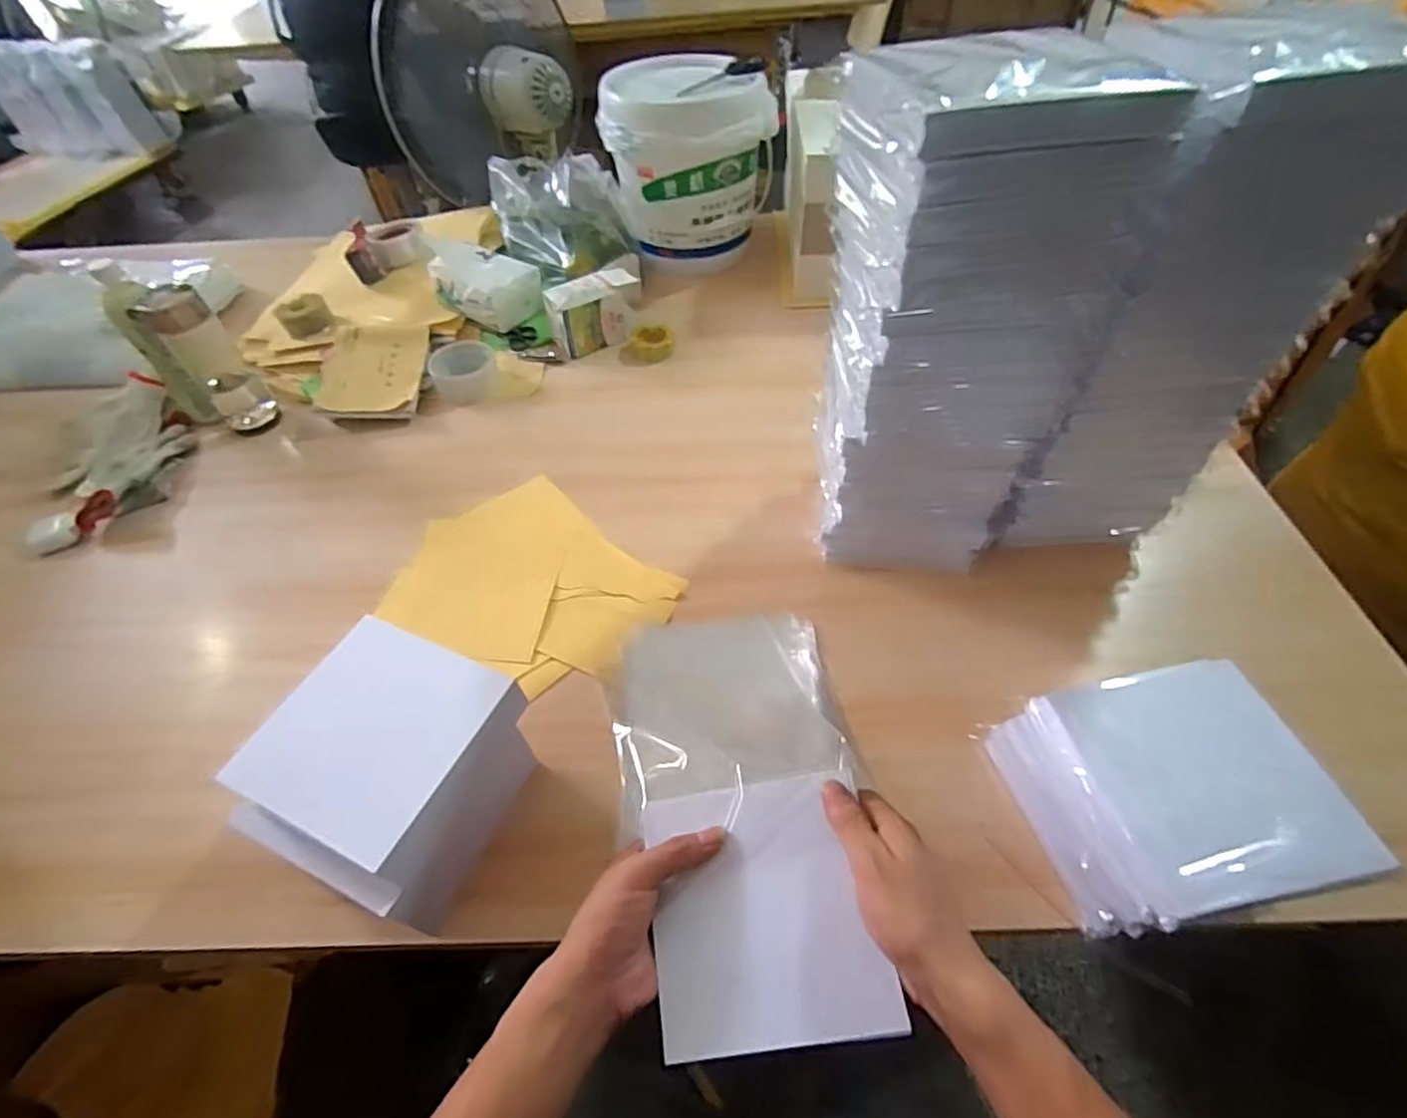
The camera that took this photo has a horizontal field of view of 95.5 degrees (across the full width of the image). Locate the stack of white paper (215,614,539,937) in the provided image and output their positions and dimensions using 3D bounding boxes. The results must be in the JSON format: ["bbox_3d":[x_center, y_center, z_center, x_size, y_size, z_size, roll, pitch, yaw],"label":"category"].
[{"bbox_3d":[-0.243,0.164,0.505,0.150,0.138,0.167,19,55,17],"label":"stack of white paper"}]

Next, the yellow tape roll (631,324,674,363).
[{"bbox_3d":[-0.077,-0.327,0.979,0.063,0.035,0.072,-6,52,-2],"label":"yellow tape roll"}]

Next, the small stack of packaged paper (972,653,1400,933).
[{"bbox_3d":[0.339,0.173,0.473,0.159,0.113,0.161,-9,52,-4],"label":"small stack of packaged paper"}]

